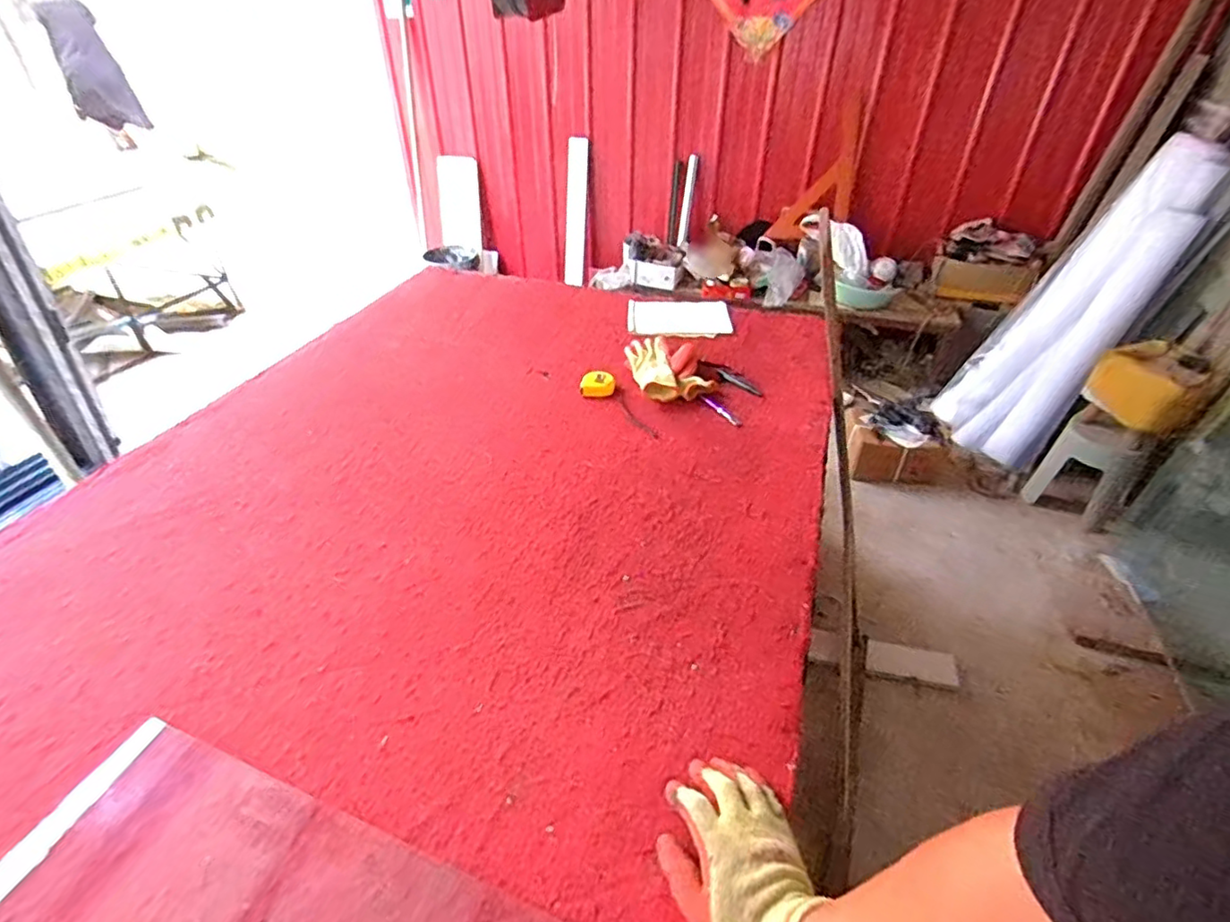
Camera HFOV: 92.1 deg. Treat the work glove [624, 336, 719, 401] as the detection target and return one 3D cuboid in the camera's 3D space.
[{"bbox_3d":[0.117,-0.204,1.294,0.162,0.048,0.229,-8,39,-8],"label":"work glove"}]

